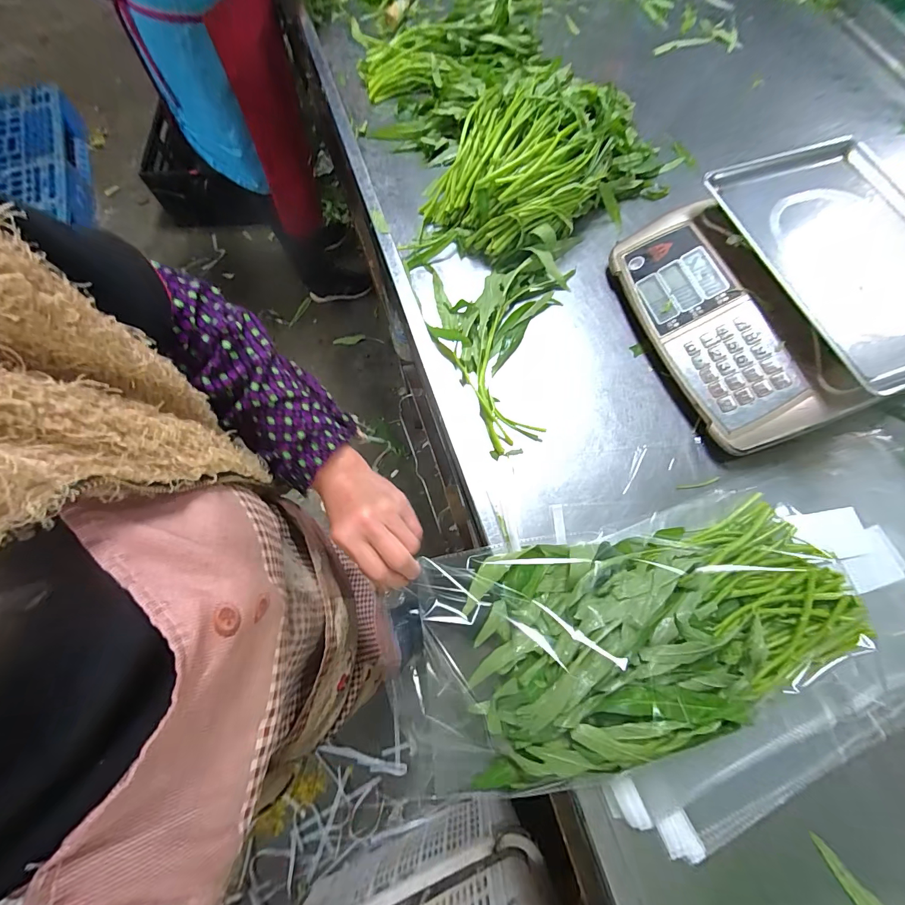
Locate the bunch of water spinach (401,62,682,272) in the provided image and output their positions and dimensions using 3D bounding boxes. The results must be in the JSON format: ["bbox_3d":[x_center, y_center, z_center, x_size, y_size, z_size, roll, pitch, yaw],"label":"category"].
[{"bbox_3d":[0.130,-0.441,0.602,0.464,0.120,0.232,-34,74,-11],"label":"bunch of water spinach"}]

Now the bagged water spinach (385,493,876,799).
[{"bbox_3d":[0.172,0.183,0.393,0.458,0.068,0.205,-10,71,-6],"label":"bagged water spinach"}]

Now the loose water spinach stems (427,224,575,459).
[{"bbox_3d":[0.072,-0.155,0.540,0.198,0.047,0.320,1,70,0],"label":"loose water spinach stems"}]

